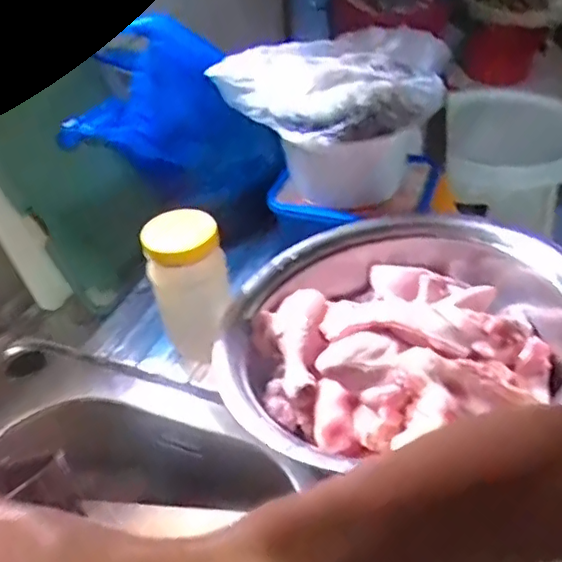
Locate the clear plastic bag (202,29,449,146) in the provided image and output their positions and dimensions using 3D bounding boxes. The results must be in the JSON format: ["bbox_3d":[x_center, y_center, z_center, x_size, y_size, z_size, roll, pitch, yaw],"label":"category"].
[{"bbox_3d":[0.061,-0.239,0.695,0.237,0.070,0.174,25,48,31],"label":"clear plastic bag"}]

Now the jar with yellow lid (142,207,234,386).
[{"bbox_3d":[-0.090,0.016,0.612,0.073,0.175,0.061,-13,40,-10],"label":"jar with yellow lid"}]

